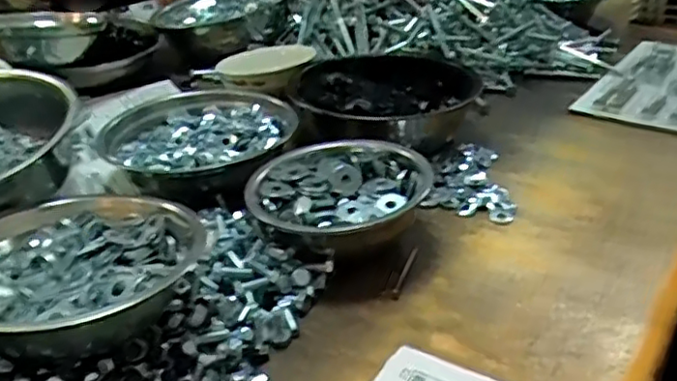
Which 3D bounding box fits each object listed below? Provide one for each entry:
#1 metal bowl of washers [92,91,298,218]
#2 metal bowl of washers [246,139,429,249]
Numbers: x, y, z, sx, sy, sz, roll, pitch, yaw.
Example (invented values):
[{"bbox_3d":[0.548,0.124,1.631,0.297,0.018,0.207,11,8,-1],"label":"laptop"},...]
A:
[{"bbox_3d":[-0.160,-0.063,0.766,0.200,0.060,0.217,-1,30,1],"label":"metal bowl of washers"},{"bbox_3d":[-0.001,0.009,0.634,0.161,0.060,0.163,-1,30,1],"label":"metal bowl of washers"}]

